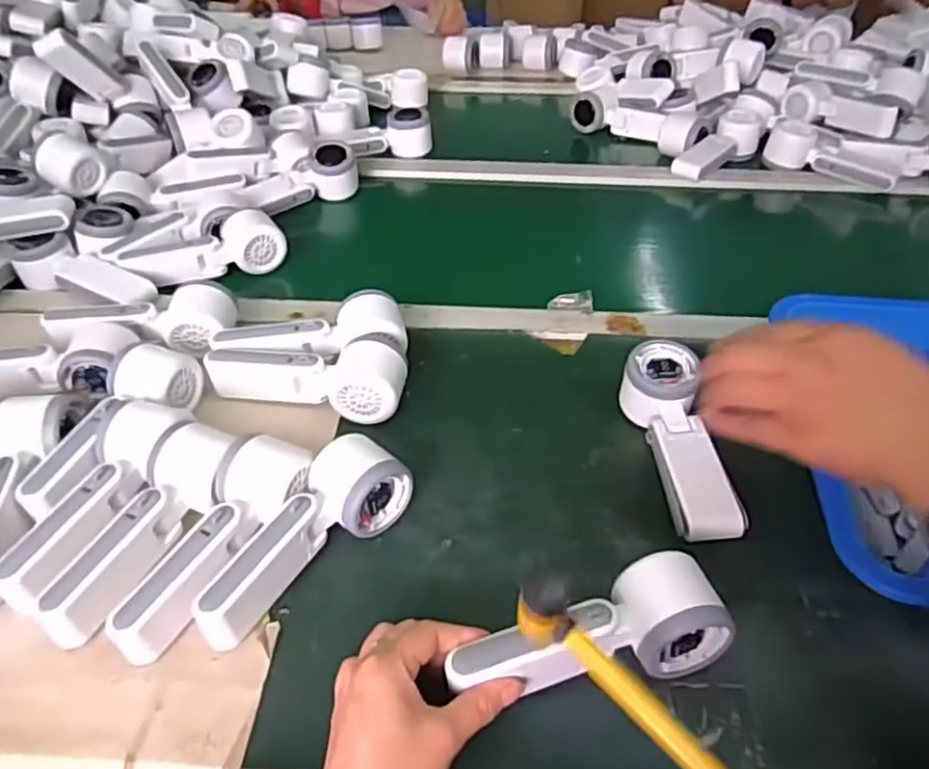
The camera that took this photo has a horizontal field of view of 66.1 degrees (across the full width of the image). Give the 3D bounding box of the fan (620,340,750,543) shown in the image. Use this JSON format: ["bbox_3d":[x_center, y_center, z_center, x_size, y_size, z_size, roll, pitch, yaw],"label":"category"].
[{"bbox_3d":[0.164,0.041,0.544,0.051,0.052,0.162,-4,43,-4],"label":"fan"}]

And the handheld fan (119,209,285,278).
[{"bbox_3d":[-0.272,-0.143,0.761,0.156,0.051,0.056,-15,45,-14],"label":"handheld fan"}]

